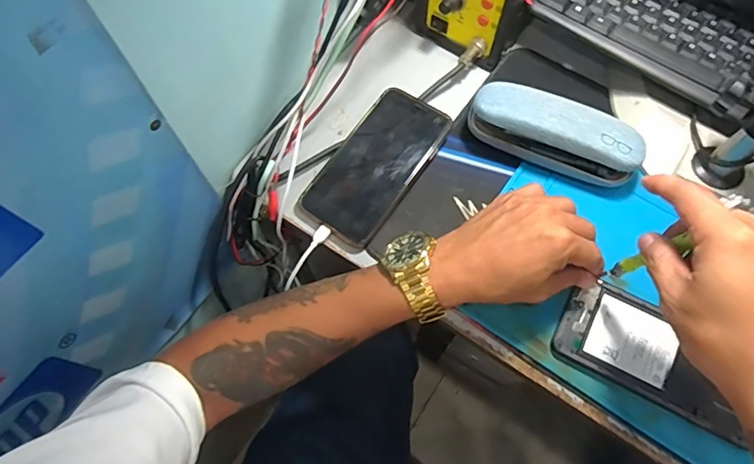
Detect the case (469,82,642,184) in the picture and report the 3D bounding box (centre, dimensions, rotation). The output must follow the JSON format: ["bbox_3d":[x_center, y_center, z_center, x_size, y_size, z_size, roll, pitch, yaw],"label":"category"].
[{"bbox_3d":[0.168,-0.096,0.455,0.157,0.045,0.055,22,69,11],"label":"case"}]

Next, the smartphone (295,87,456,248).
[{"bbox_3d":[-0.001,-0.066,0.468,0.079,0.006,0.158,33,78,13],"label":"smartphone"}]

